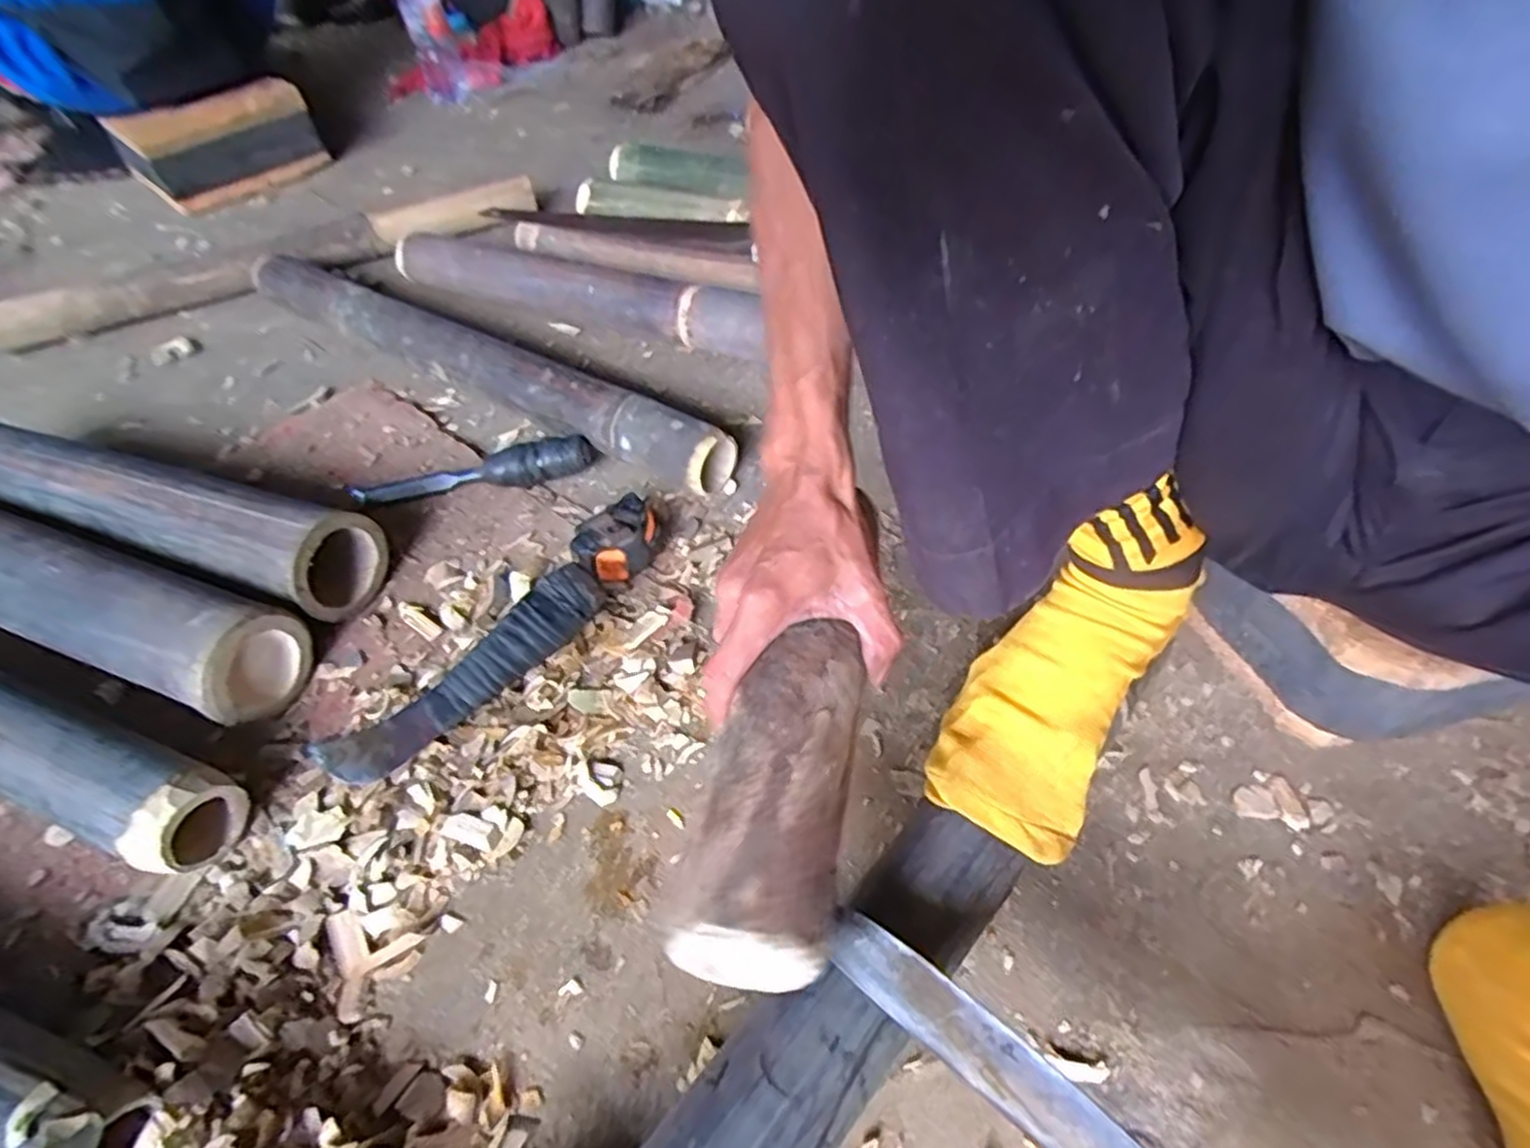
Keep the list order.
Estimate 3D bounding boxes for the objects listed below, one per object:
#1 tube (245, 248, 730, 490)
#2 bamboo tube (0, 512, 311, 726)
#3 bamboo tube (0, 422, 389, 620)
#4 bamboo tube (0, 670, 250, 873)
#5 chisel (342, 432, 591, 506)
[{"bbox_3d":[-0.309,-0.215,0.762,0.650,0.066,0.052,25,55,23],"label":"tube"},{"bbox_3d":[-0.544,0.002,0.562,0.465,0.076,0.079,16,52,16],"label":"bamboo tube"},{"bbox_3d":[-0.528,-0.065,0.628,0.472,0.085,0.087,16,52,16],"label":"bamboo tube"},{"bbox_3d":[-0.626,0.064,0.533,0.647,0.061,0.066,16,52,16],"label":"bamboo tube"},{"bbox_3d":[-0.260,-0.093,0.669,0.211,0.035,0.032,-10,49,-5],"label":"chisel"}]

